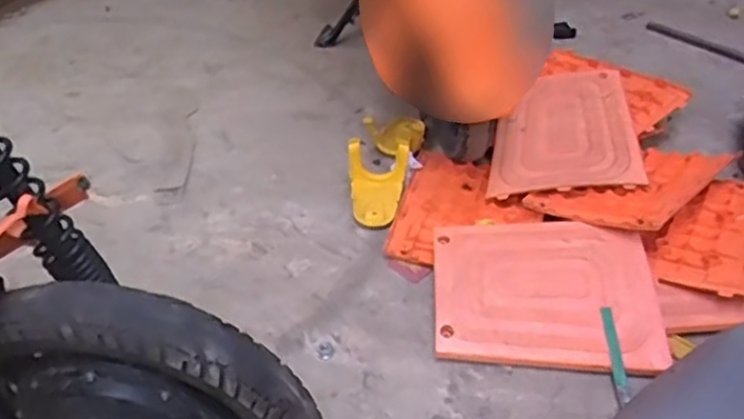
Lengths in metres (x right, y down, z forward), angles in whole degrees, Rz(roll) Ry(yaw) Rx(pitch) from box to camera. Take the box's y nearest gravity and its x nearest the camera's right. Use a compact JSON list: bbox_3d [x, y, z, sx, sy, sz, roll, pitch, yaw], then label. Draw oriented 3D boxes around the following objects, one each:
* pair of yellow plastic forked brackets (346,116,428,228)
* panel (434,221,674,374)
[{"bbox_3d":[0.023,-0.099,1.354,0.125,0.072,0.318,10,40,13],"label":"pair of yellow plastic forked brackets"},{"bbox_3d":[0.267,0.123,1.067,0.332,0.020,0.253,1,54,1],"label":"panel"}]

